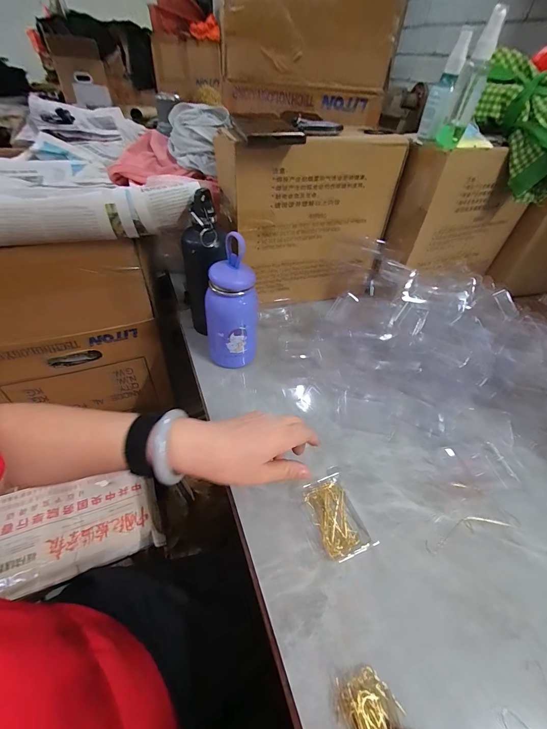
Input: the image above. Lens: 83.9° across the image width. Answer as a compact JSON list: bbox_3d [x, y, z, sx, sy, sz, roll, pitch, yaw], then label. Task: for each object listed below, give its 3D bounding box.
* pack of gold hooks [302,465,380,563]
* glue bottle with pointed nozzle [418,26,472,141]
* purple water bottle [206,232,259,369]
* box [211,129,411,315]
[{"bbox_3d":[0.067,0.158,0.327,0.052,0.014,0.086,-13,48,-18],"label":"pack of gold hooks"},{"bbox_3d":[0.245,-0.399,0.441,0.031,0.115,0.027,17,46,11],"label":"glue bottle with pointed nozzle"},{"bbox_3d":[-0.059,-0.076,0.429,0.074,0.175,0.062,-6,46,-12],"label":"purple water bottle"},{"bbox_3d":[0.053,-0.259,0.550,0.280,0.257,0.139,-11,47,-16],"label":"box"}]

